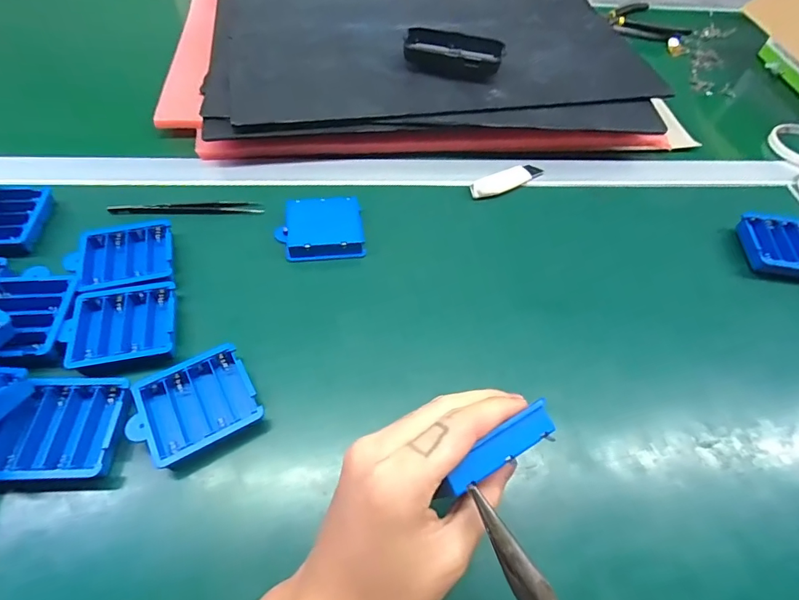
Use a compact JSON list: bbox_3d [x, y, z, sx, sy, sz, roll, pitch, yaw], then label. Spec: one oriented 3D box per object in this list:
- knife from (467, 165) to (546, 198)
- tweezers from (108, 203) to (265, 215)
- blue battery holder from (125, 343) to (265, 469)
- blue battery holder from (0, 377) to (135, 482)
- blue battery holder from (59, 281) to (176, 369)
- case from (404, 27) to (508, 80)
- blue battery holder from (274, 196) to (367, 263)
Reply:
[{"bbox_3d":[0.115,-0.126,0.464,0.096,0.008,0.023,-27,61,-22],"label":"knife"},{"bbox_3d":[-0.196,-0.084,0.414,0.133,0.006,0.018,-3,54,-7],"label":"tweezers"},{"bbox_3d":[-0.136,0.072,0.299,0.074,0.017,0.064,-26,60,-21],"label":"blue battery holder"},{"bbox_3d":[-0.212,0.081,0.282,0.069,0.015,0.063,0,54,-5],"label":"blue battery holder"},{"bbox_3d":[-0.203,0.019,0.328,0.071,0.013,0.066,-9,55,-11],"label":"blue battery holder"},{"bbox_3d":[0.061,-0.278,0.505,0.109,0.025,0.059,18,55,8],"label":"case"},{"bbox_3d":[-0.071,-0.064,0.403,0.074,0.016,0.064,-7,55,-10],"label":"blue battery holder"}]

